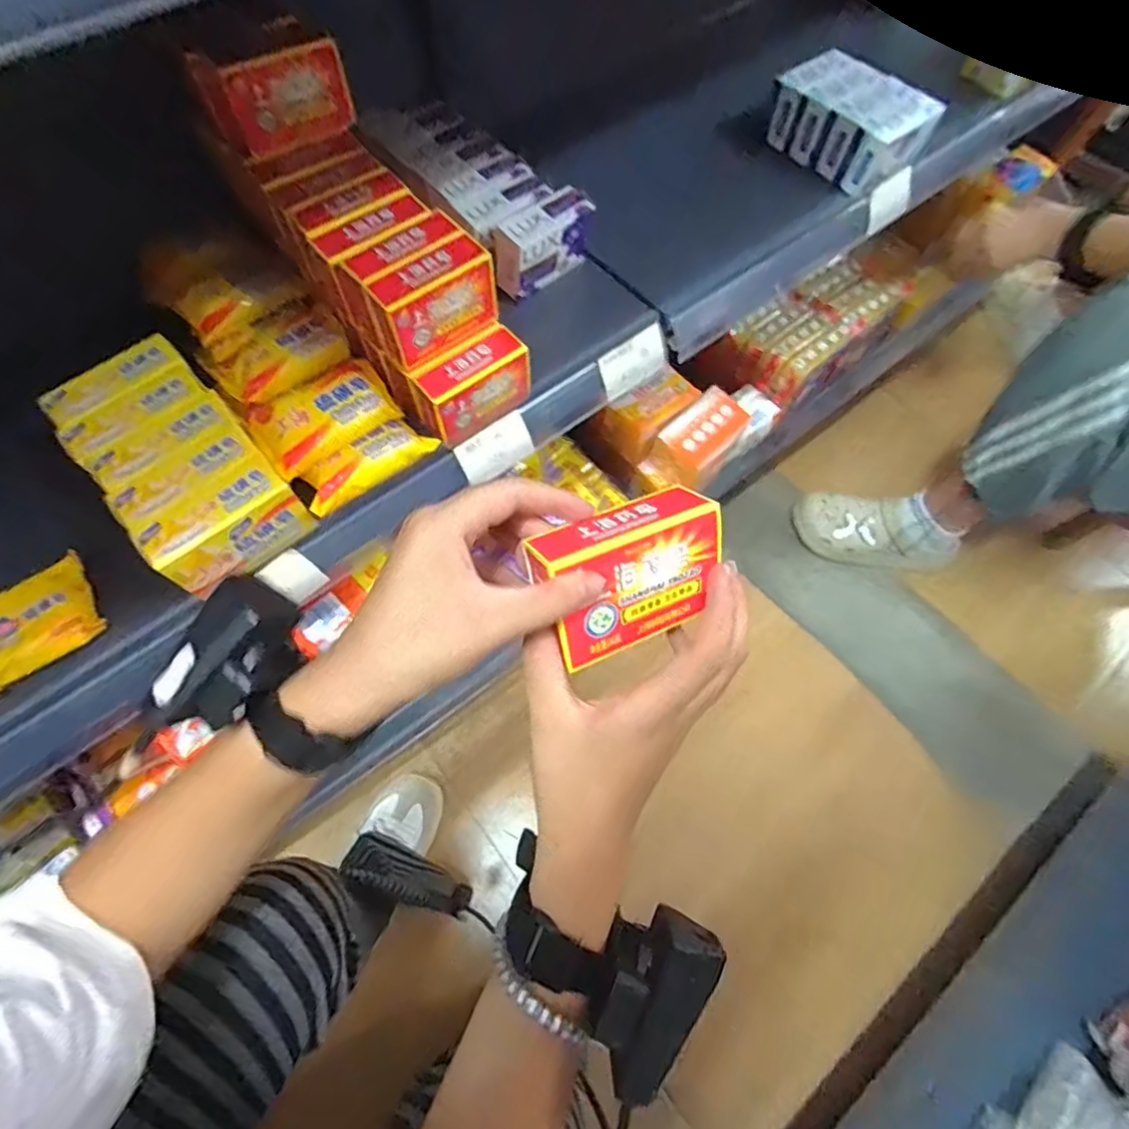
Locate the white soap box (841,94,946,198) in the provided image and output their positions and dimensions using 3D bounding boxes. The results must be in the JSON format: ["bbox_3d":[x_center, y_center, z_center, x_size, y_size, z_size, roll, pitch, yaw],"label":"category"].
[{"bbox_3d":[0.347,-0.443,0.626,0.101,0.058,0.035,-39,71,-16],"label":"white soap box"}]

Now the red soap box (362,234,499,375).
[{"bbox_3d":[-0.098,-0.199,0.452,0.091,0.067,0.035,-39,71,-16],"label":"red soap box"}]

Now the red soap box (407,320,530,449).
[{"bbox_3d":[-0.076,-0.150,0.487,0.093,0.059,0.039,-40,71,-17],"label":"red soap box"}]

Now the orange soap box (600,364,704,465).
[{"bbox_3d":[0.113,-0.201,0.771,0.129,0.043,0.072,-41,71,-17],"label":"orange soap box"}]

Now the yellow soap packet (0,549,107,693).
[{"bbox_3d":[-0.386,0.047,0.415,0.108,0.022,0.061,-41,72,-17],"label":"yellow soap packet"}]

